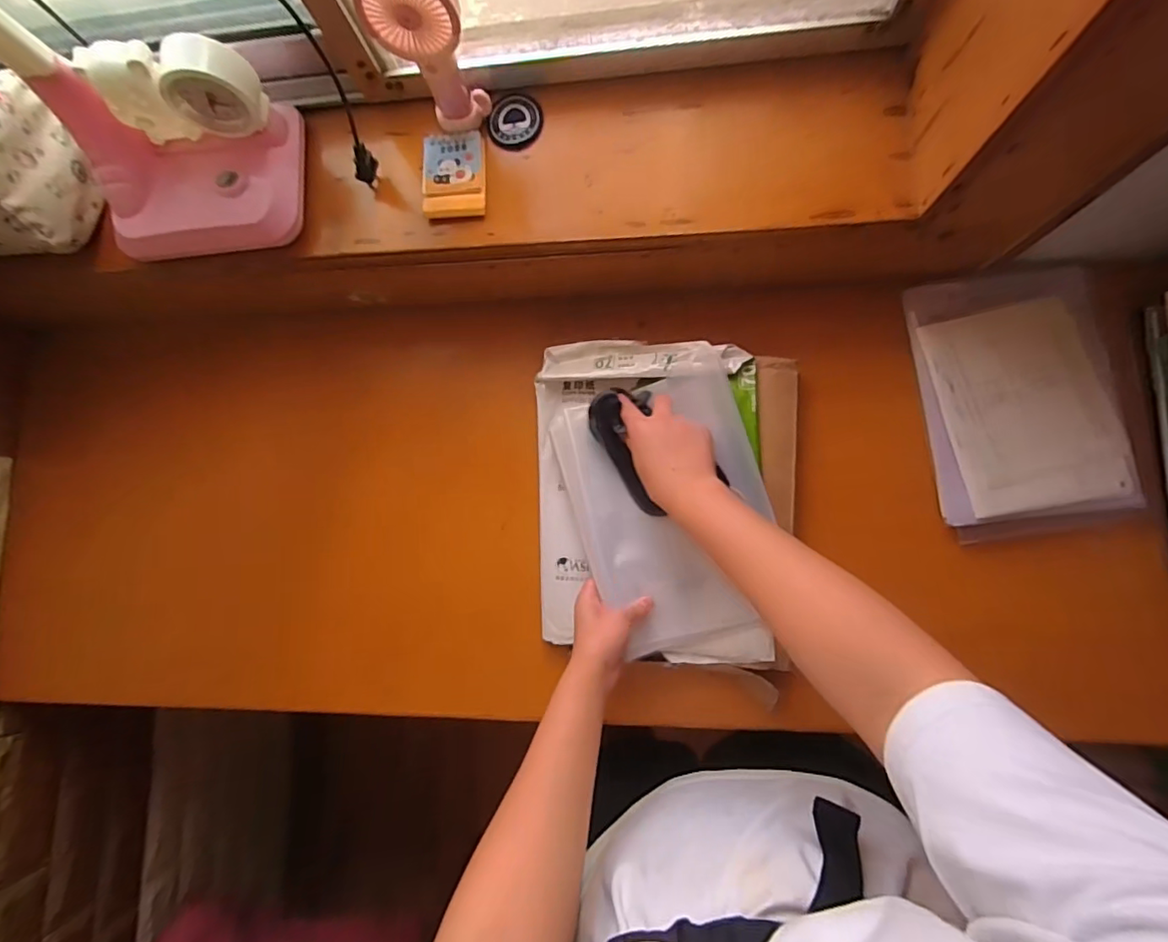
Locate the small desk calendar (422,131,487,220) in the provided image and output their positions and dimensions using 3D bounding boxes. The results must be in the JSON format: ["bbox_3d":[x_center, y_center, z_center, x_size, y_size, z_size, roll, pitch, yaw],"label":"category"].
[{"bbox_3d":[-0.134,-0.306,0.563,0.066,0.009,0.090,-2,84,7],"label":"small desk calendar"}]

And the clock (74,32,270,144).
[{"bbox_3d":[-0.376,-0.356,0.517,0.138,0.093,0.046,-7,83,7],"label":"clock"}]

